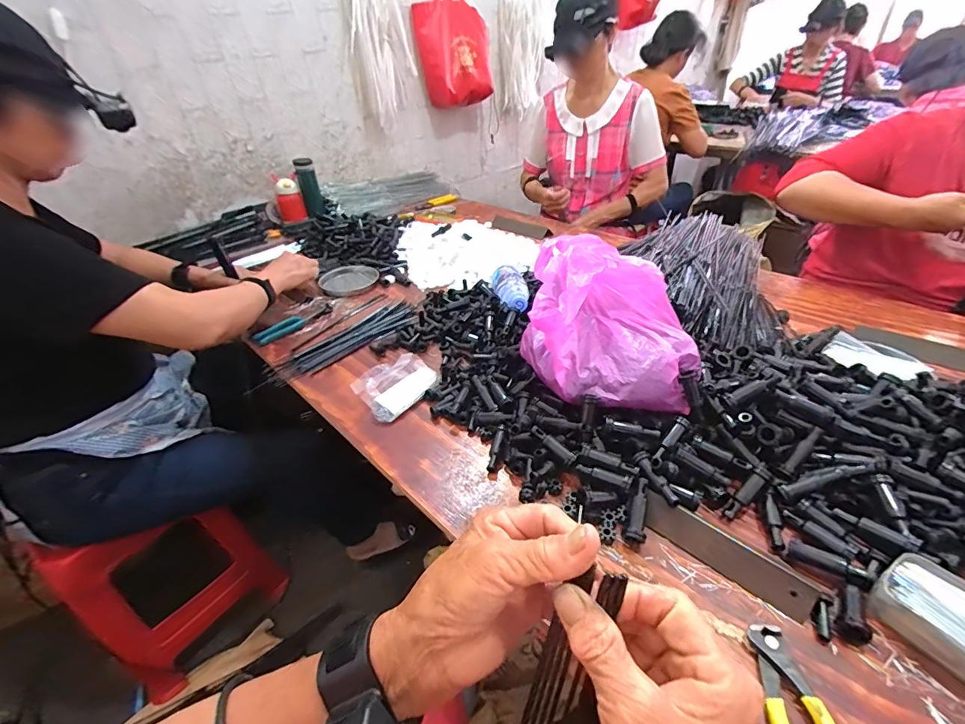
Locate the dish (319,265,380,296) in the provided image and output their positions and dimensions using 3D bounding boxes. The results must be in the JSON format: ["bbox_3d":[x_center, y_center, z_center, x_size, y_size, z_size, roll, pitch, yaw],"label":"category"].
[{"bbox_3d":[-0.320,-0.196,1.025,0.122,0.021,0.136,-30,44,-31],"label":"dish"}]

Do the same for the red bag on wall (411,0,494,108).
[{"bbox_3d":[-0.110,-1.192,1.534,0.305,0.472,0.096,-28,31,-33],"label":"red bag on wall"}]

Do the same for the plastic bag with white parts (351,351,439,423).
[{"bbox_3d":[-0.132,0.034,0.674,0.119,0.038,0.092,-29,43,-30],"label":"plastic bag with white parts"}]

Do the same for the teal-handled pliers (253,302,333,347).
[{"bbox_3d":[-0.385,-0.082,0.879,0.048,0.010,0.163,28,47,36],"label":"teal-handled pliers"}]

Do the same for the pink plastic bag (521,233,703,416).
[{"bbox_3d":[0.176,-0.062,0.608,0.219,0.150,0.251,2,37,9],"label":"pink plastic bag"}]

